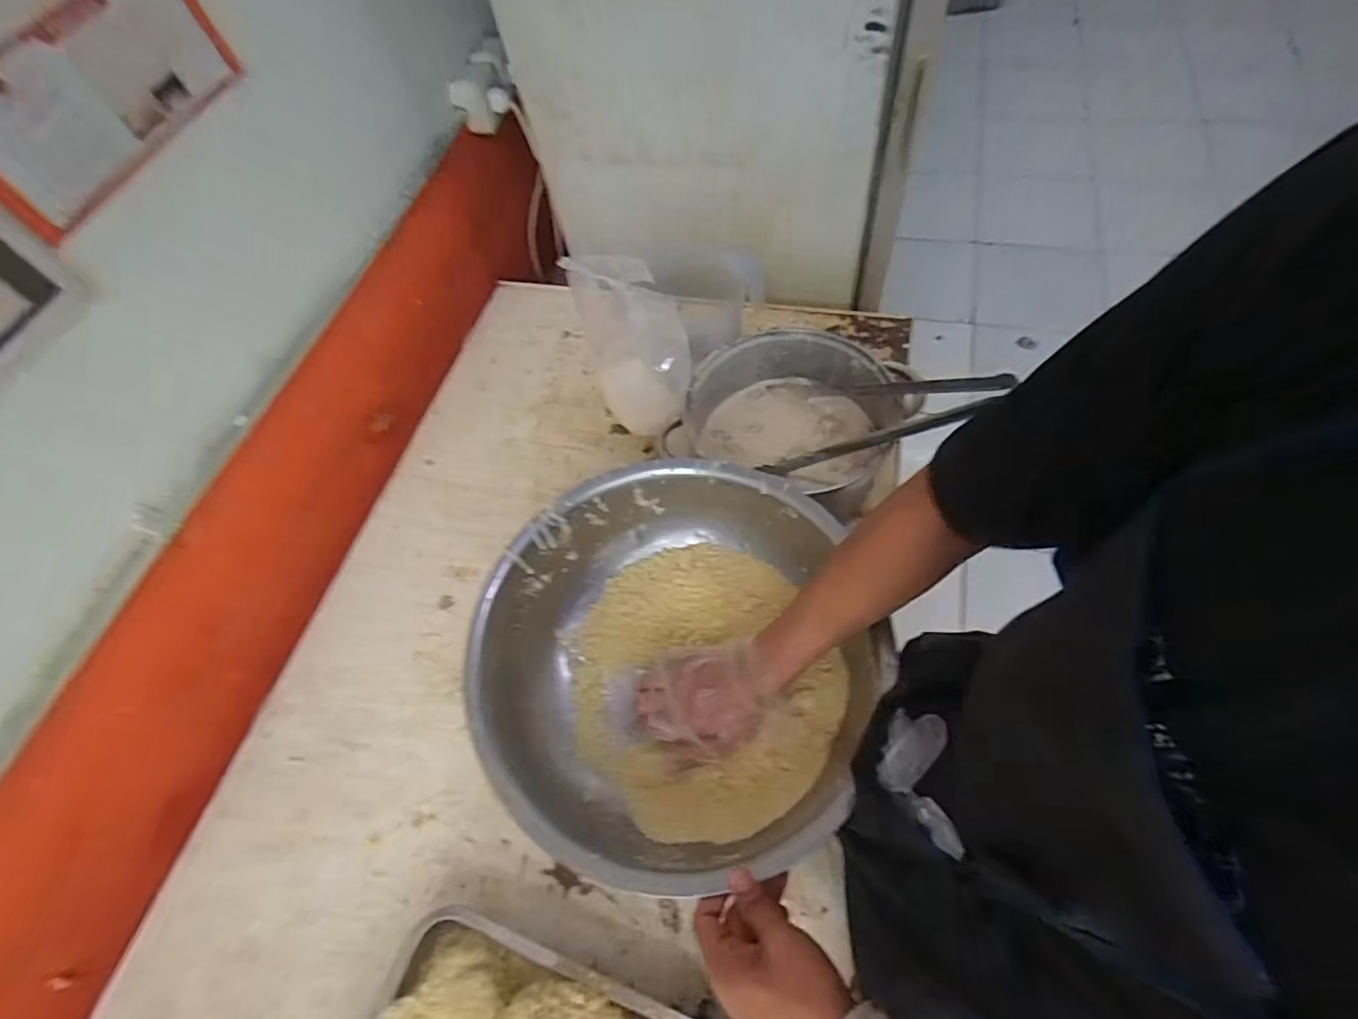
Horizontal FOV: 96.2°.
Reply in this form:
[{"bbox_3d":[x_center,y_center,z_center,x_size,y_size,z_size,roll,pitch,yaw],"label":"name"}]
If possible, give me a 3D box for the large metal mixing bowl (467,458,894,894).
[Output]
[{"bbox_3d":[-0.010,0.147,0.604,0.326,0.123,0.364,-5,61,1],"label":"large metal mixing bowl"}]

